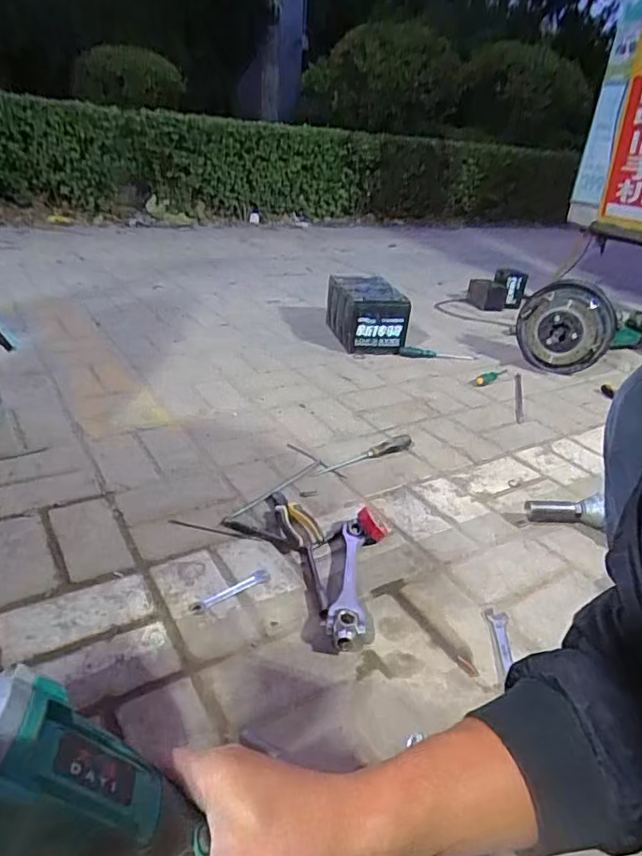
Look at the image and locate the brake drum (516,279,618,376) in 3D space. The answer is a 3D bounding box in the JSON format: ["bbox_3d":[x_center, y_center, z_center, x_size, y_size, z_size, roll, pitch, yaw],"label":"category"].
[{"bbox_3d":[0.705,-0.291,1.604,0.256,0.263,0.111,19,14,25],"label":"brake drum"}]

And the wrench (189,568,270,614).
[{"bbox_3d":[-0.123,0.222,0.756,0.119,0.010,0.023,-14,33,-37],"label":"wrench"}]

